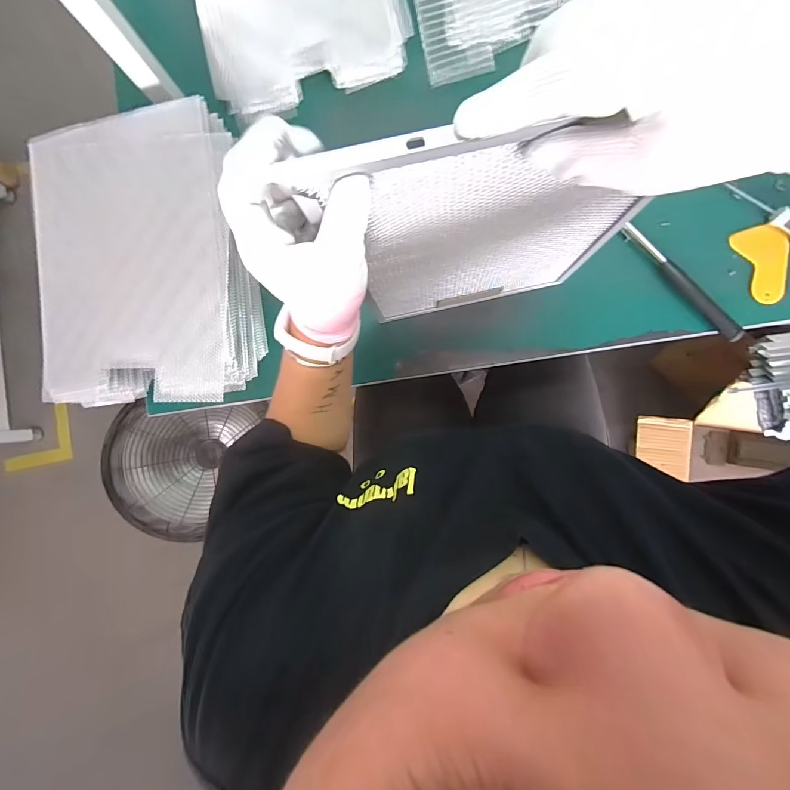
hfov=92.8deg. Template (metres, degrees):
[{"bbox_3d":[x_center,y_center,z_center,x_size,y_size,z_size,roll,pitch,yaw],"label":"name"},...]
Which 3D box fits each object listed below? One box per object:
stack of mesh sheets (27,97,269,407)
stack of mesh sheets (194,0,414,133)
[{"bbox_3d":[-0.325,-0.169,0.498,0.274,0.062,0.368,-8,87,5],"label":"stack of mesh sheets"},{"bbox_3d":[-0.147,-0.603,0.541,0.290,0.057,0.334,-14,86,5],"label":"stack of mesh sheets"}]

